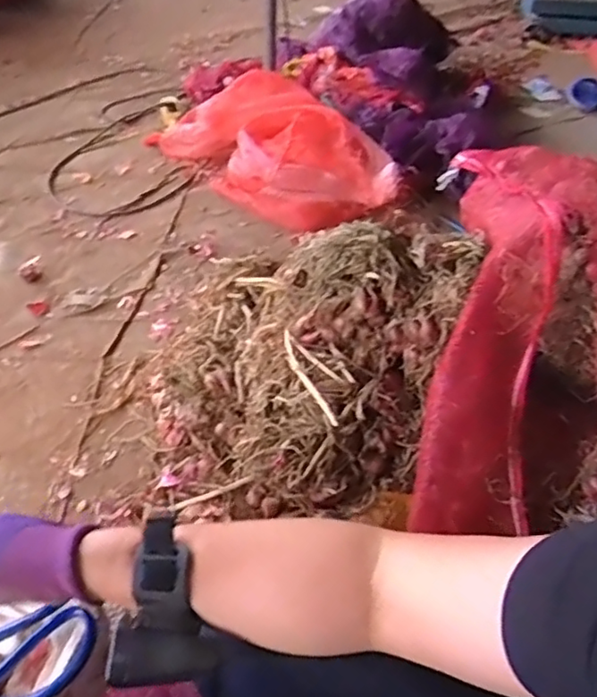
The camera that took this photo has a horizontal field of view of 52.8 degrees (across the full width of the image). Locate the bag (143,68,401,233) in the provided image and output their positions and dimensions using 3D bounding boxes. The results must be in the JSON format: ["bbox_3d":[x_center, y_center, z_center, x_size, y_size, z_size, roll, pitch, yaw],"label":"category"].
[{"bbox_3d":[-0.083,-0.540,1.605,0.300,0.230,0.695,-32,55,-29],"label":"bag"}]

